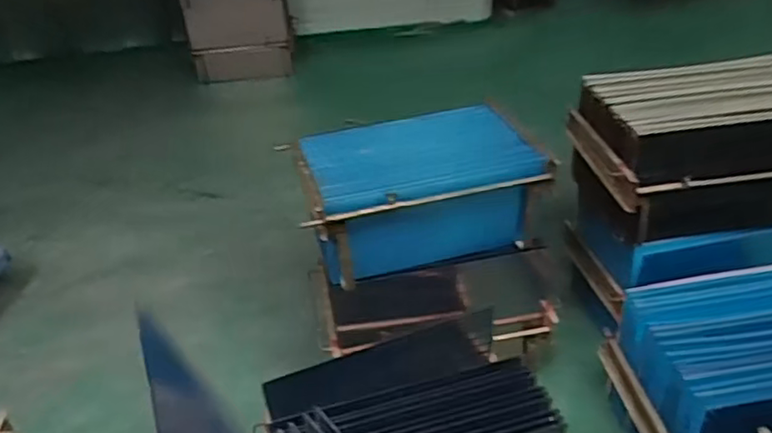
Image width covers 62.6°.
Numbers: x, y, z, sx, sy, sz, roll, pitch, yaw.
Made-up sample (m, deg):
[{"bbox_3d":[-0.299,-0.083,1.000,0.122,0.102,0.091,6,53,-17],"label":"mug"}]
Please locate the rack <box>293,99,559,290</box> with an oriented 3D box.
[{"bbox_3d":[0.077,-0.057,1.495,0.523,0.237,0.297,-12,36,-9],"label":"rack"}]

